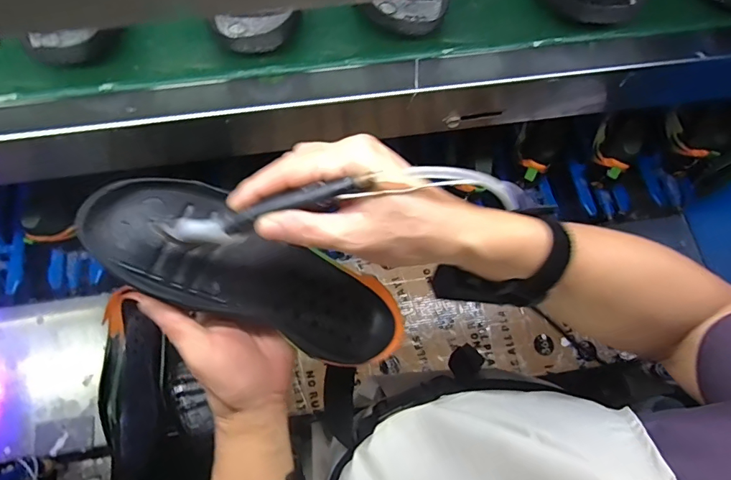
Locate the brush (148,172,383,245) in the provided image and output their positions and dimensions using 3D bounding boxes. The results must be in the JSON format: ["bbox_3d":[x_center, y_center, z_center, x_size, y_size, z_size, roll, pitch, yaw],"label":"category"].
[{"bbox_3d":[-0.065,-0.017,0.284,0.154,0.021,0.018,-14,71,21],"label":"brush"}]

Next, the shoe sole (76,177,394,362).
[{"bbox_3d":[-0.086,0.026,0.352,0.243,0.049,0.085,27,72,-21],"label":"shoe sole"}]

